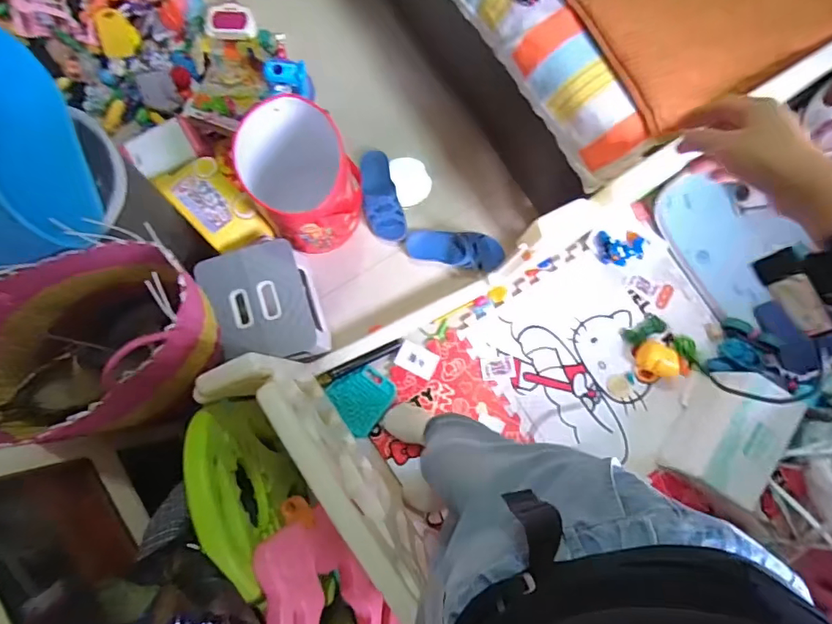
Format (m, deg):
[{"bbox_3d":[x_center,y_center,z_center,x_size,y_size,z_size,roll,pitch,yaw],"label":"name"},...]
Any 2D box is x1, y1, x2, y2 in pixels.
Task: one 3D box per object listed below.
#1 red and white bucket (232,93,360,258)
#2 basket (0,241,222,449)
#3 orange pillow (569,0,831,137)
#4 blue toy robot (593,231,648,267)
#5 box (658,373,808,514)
[{"bbox_3d":[-0.265,-0.309,1.201,0.245,0.326,0.288,-33,84,-6],"label":"red and white bucket"},{"bbox_3d":[-0.564,0.062,0.884,0.418,0.311,0.303,-8,82,-3],"label":"basket"},{"bbox_3d":[0.562,-0.557,0.871,0.496,0.048,0.303,-28,83,-5],"label":"orange pillow"},{"bbox_3d":[0.554,-0.171,1.340,0.140,0.040,0.090,-2,82,-2],"label":"blue toy robot"},{"bbox_3d":[0.740,0.293,1.188,0.157,0.208,0.286,32,82,3],"label":"box"}]

